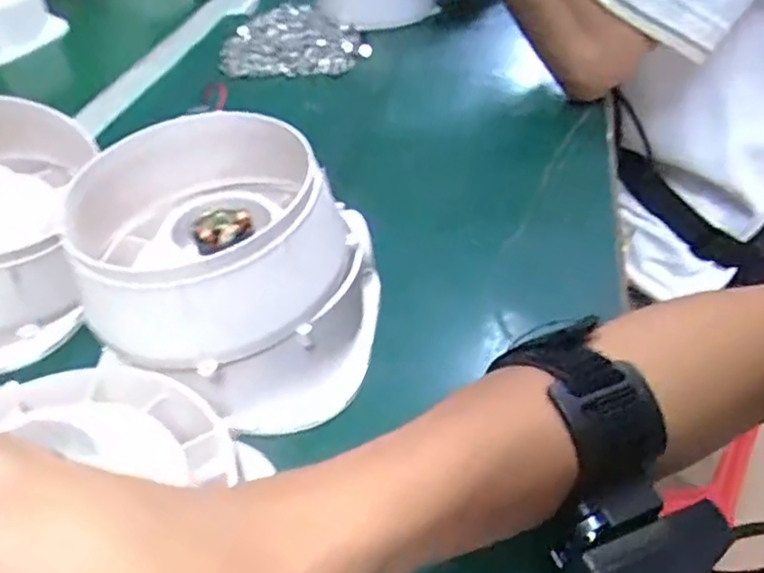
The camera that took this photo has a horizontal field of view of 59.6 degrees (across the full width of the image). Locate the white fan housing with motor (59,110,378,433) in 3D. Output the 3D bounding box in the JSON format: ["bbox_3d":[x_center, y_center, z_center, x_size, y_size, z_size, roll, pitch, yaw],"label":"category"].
[{"bbox_3d":[-0.078,-0.017,0.325,0.149,0.089,0.127,28,51,31],"label":"white fan housing with motor"}]

